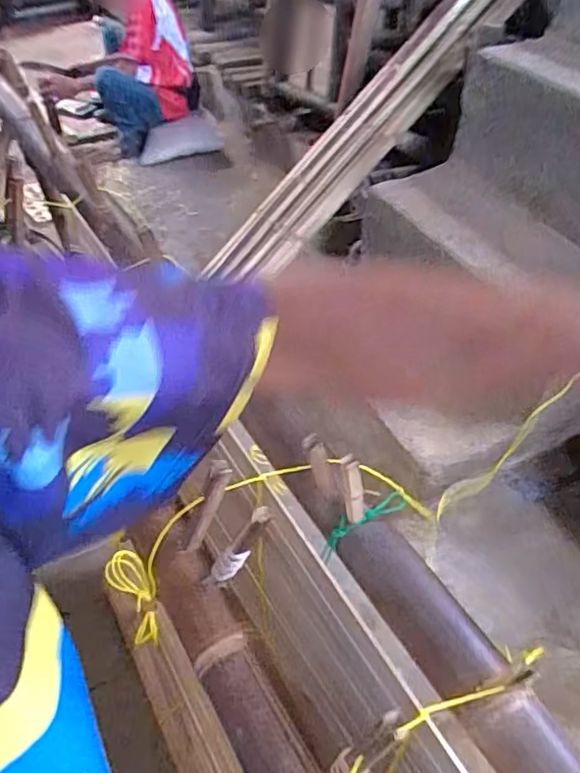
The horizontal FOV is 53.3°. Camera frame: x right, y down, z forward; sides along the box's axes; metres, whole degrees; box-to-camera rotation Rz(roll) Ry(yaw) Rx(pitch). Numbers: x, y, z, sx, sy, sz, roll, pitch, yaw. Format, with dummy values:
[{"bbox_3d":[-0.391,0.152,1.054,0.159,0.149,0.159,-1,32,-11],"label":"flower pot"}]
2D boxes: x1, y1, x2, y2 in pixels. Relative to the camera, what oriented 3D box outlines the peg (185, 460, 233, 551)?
[{"bbox_3d":[-0.058,0.087,0.421,0.014,0.091,0.010,-7,41,-41],"label":"peg"}]

